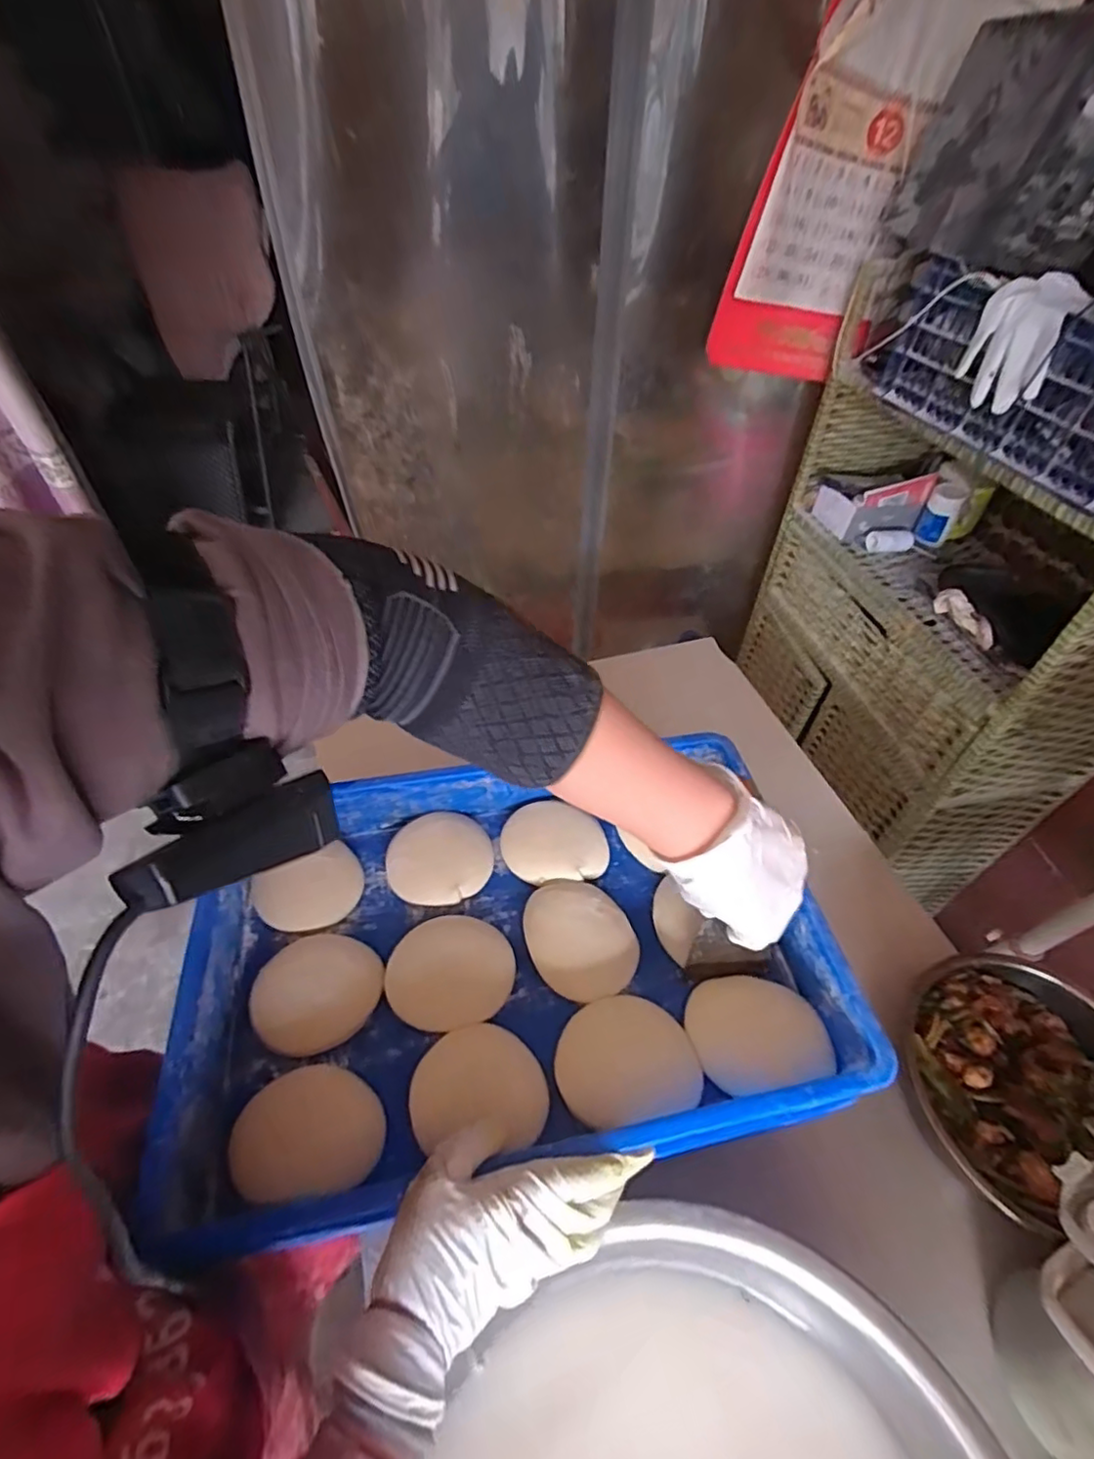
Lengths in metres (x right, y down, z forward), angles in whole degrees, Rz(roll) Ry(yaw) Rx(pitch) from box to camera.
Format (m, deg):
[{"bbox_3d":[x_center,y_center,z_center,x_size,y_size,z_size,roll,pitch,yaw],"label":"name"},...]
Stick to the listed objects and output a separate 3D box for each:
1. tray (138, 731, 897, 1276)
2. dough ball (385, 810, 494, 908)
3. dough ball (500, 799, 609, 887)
[{"bbox_3d":[-0.027,0.170,0.479,0.450,0.075,0.297,-7,49,-9],"label":"tray"},{"bbox_3d":[-0.097,0.116,0.549,0.090,0.024,0.084,1,48,-1],"label":"dough ball"},{"bbox_3d":[0.006,0.102,0.561,0.092,0.020,0.080,-6,49,-8],"label":"dough ball"}]

